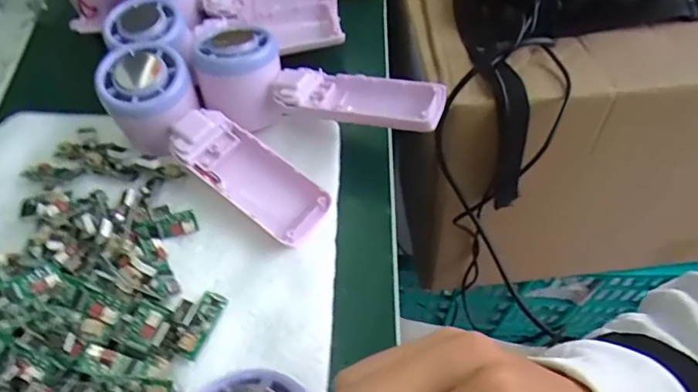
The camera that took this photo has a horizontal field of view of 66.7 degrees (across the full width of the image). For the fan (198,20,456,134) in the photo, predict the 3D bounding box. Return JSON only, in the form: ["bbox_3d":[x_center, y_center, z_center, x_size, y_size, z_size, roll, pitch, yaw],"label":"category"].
[{"bbox_3d":[-0.021,-0.068,0.345,0.163,0.043,0.056,15,61,10],"label":"fan"}]

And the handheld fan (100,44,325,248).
[{"bbox_3d":[-0.087,-0.030,0.340,0.162,0.041,0.050,38,66,3],"label":"handheld fan"}]

